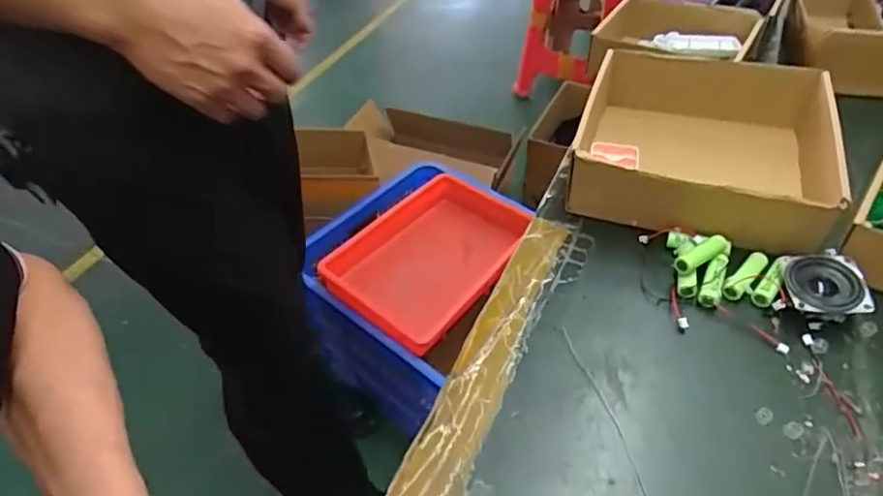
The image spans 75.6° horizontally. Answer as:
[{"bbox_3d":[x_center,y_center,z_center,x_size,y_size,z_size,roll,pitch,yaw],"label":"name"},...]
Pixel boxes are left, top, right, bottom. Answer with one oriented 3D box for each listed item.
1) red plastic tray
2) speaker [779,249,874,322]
[{"bbox_3d":[-0.019,0.005,1.049,0.259,0.070,0.373,29,55,28],"label":"red plastic tray"},{"bbox_3d":[0.288,0.030,0.433,0.053,0.030,0.048,5,46,9],"label":"speaker"}]

